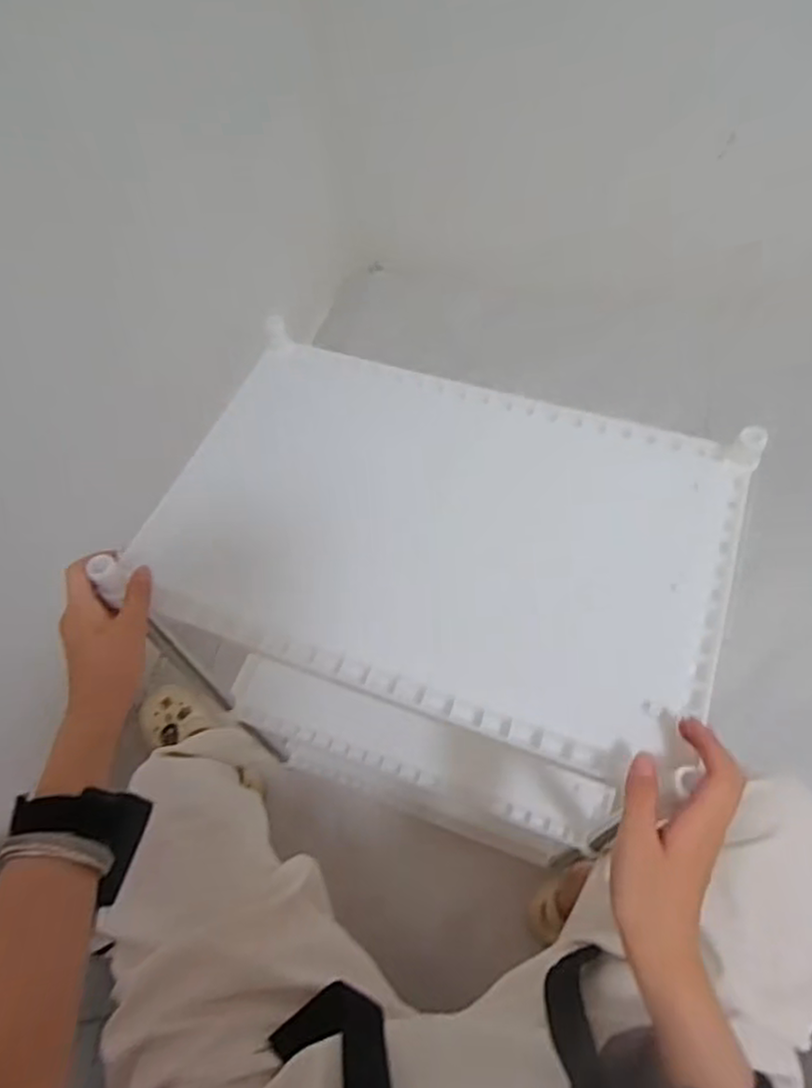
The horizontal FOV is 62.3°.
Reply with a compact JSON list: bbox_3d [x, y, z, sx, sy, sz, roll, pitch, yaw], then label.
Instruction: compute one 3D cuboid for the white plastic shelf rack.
[{"bbox_3d":[0.037,0.054,0.651,0.427,0.325,0.295,17,64,12],"label":"white plastic shelf rack"}]

